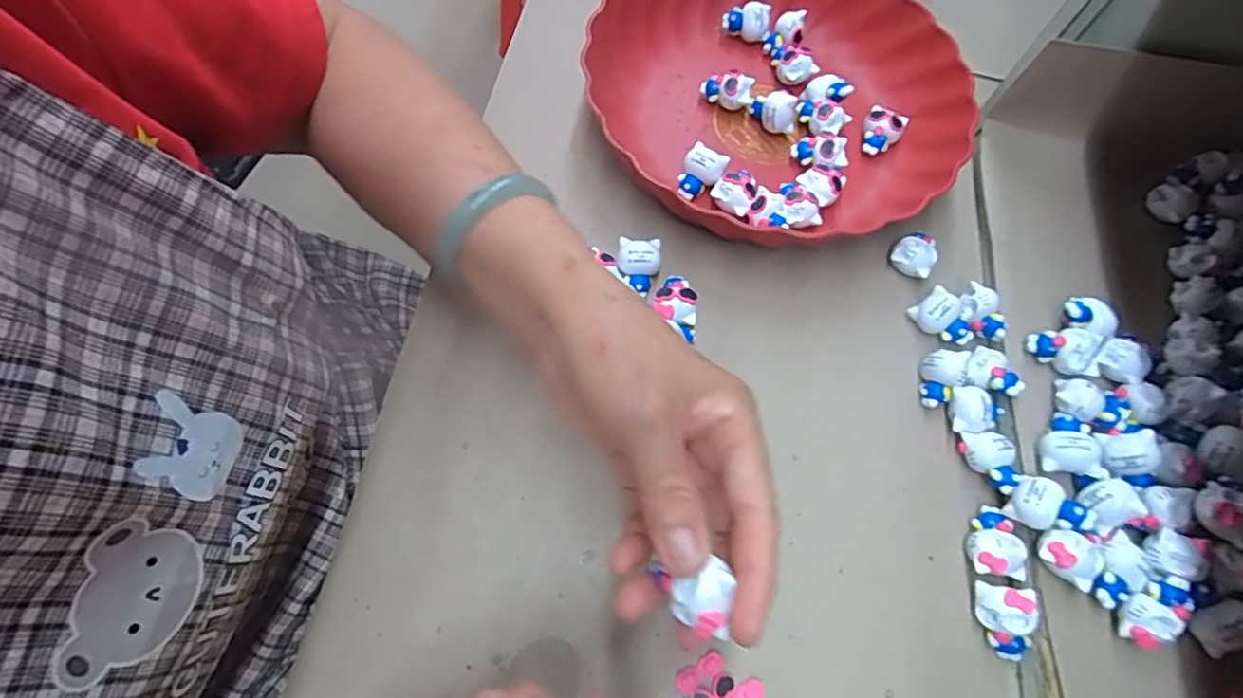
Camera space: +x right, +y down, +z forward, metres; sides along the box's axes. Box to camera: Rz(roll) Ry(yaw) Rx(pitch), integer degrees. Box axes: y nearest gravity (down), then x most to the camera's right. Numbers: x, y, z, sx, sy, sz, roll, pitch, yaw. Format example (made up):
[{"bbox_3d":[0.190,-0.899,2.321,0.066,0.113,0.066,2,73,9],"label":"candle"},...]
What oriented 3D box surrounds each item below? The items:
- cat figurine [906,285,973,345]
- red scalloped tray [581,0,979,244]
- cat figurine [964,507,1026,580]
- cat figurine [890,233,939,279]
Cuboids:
[{"bbox_3d":[0.190,-0.016,0.356,0.023,0.019,0.035,-33,71,-14],"label":"cat figurine"},{"bbox_3d":[0.101,-0.170,0.403,0.240,0.054,0.233,-20,68,-9],"label":"red scalloped tray"},{"bbox_3d":[0.190,0.098,0.307,0.025,0.013,0.034,10,67,4],"label":"cat figurine"},{"bbox_3d":[0.181,-0.057,0.373,0.024,0.018,0.023,0,66,-1],"label":"cat figurine"}]

